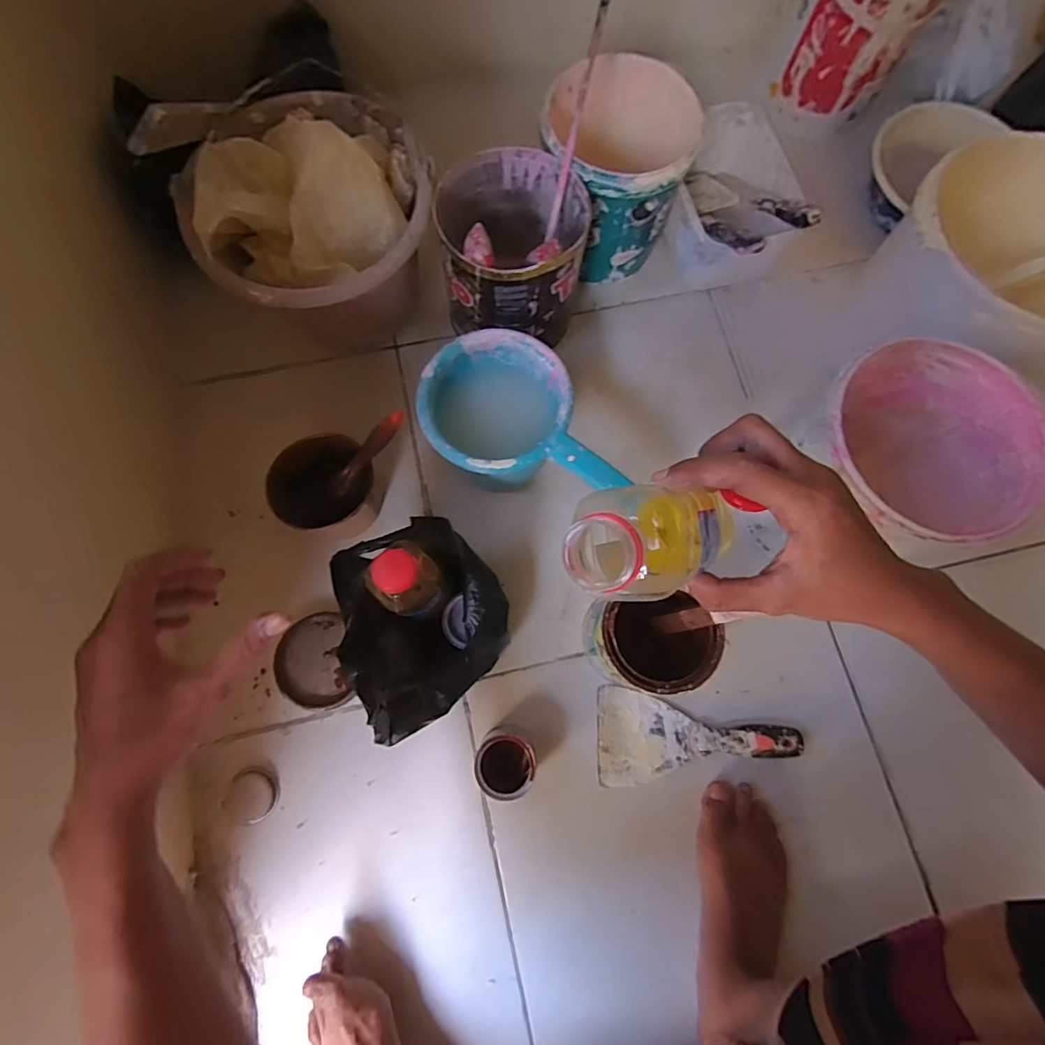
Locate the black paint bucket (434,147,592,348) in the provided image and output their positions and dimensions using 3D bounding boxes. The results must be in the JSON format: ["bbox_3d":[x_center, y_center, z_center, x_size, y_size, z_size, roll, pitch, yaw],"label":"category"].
[{"bbox_3d":[-0.012,-0.287,0.563,0.148,0.190,0.159,0,76,-1],"label":"black paint bucket"}]

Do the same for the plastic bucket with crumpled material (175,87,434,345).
[{"bbox_3d":[-0.213,-0.311,0.563,0.221,0.214,0.225,0,76,-1],"label":"plastic bucket with crumpled material"}]

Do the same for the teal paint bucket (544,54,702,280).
[{"bbox_3d":[0.099,-0.385,0.596,0.152,0.170,0.152,0,76,-1],"label":"teal paint bucket"}]

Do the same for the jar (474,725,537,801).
[{"bbox_3d":[-0.016,0.228,0.497,0.054,0.062,0.053,0,76,-1],"label":"jar"}]

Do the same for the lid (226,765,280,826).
[{"bbox_3d":[-0.262,0.265,0.505,0.047,0.006,0.050,0,76,-1],"label":"lid"}]

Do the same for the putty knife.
[{"bbox_3d":[0.173,0.215,0.521,0.192,0.028,0.091,1,76,-1],"label":"putty knife"}]

